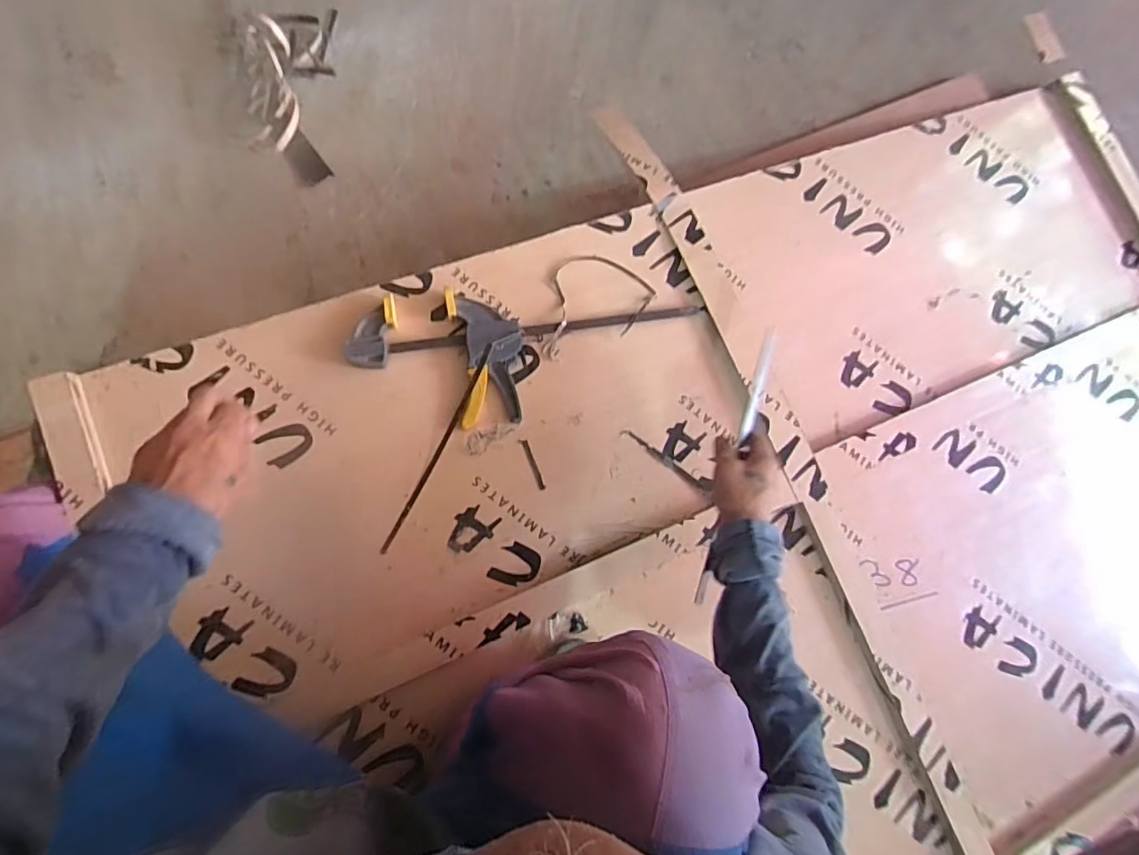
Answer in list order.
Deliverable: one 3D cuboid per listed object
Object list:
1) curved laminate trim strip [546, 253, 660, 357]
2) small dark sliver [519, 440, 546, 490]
[{"bbox_3d":[0.023,-0.160,0.728,0.128,0.017,0.171,36,84,0],"label":"curved laminate trim strip"},{"bbox_3d":[-0.046,0.047,0.686,0.008,0.004,0.068,-21,87,-5],"label":"small dark sliver"}]

